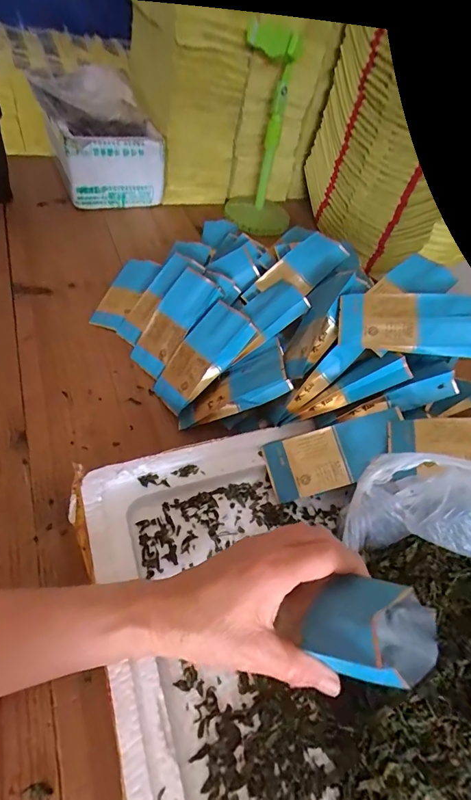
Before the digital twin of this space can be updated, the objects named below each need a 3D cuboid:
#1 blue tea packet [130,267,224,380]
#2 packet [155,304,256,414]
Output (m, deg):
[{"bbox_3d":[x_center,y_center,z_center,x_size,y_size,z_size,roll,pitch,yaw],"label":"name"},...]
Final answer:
[{"bbox_3d":[-0.074,-0.091,0.476,0.058,0.020,0.129,40,97,25],"label":"blue tea packet"},{"bbox_3d":[-0.039,-0.047,0.450,0.127,0.020,0.058,-48,64,2],"label":"packet"}]

